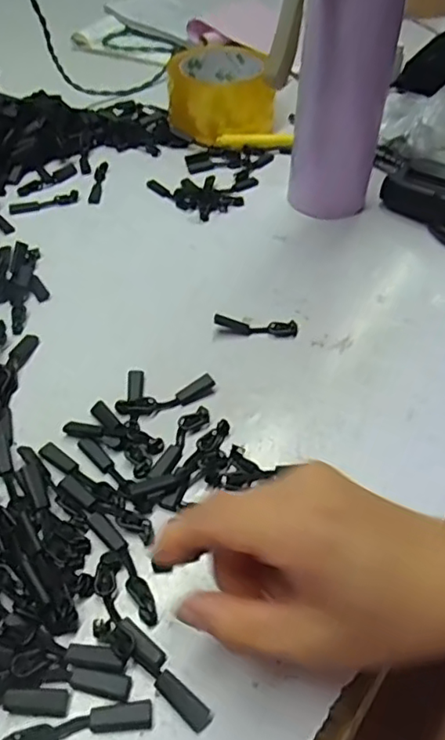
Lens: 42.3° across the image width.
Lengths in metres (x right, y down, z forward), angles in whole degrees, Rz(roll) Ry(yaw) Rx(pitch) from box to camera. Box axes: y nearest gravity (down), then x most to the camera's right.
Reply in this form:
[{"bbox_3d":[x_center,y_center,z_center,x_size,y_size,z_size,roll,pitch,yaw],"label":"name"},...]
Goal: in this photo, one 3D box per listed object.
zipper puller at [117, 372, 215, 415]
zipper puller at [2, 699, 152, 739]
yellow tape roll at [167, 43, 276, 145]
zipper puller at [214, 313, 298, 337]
[{"bbox_3d":[-0.032,0.015,0.332,0.058,0.005,0.012,-16,51,-16],"label":"zipper puller"},{"bbox_3d":[-0.057,0.138,0.222,0.058,0.004,0.011,-8,49,-9],"label":"zipper puller"},{"bbox_3d":[0.000,-0.263,0.550,0.100,0.055,0.105,6,48,4],"label":"yellow tape roll"},{"bbox_3d":[0.022,-0.030,0.372,0.053,0.012,0.012,6,48,4],"label":"zipper puller"}]

